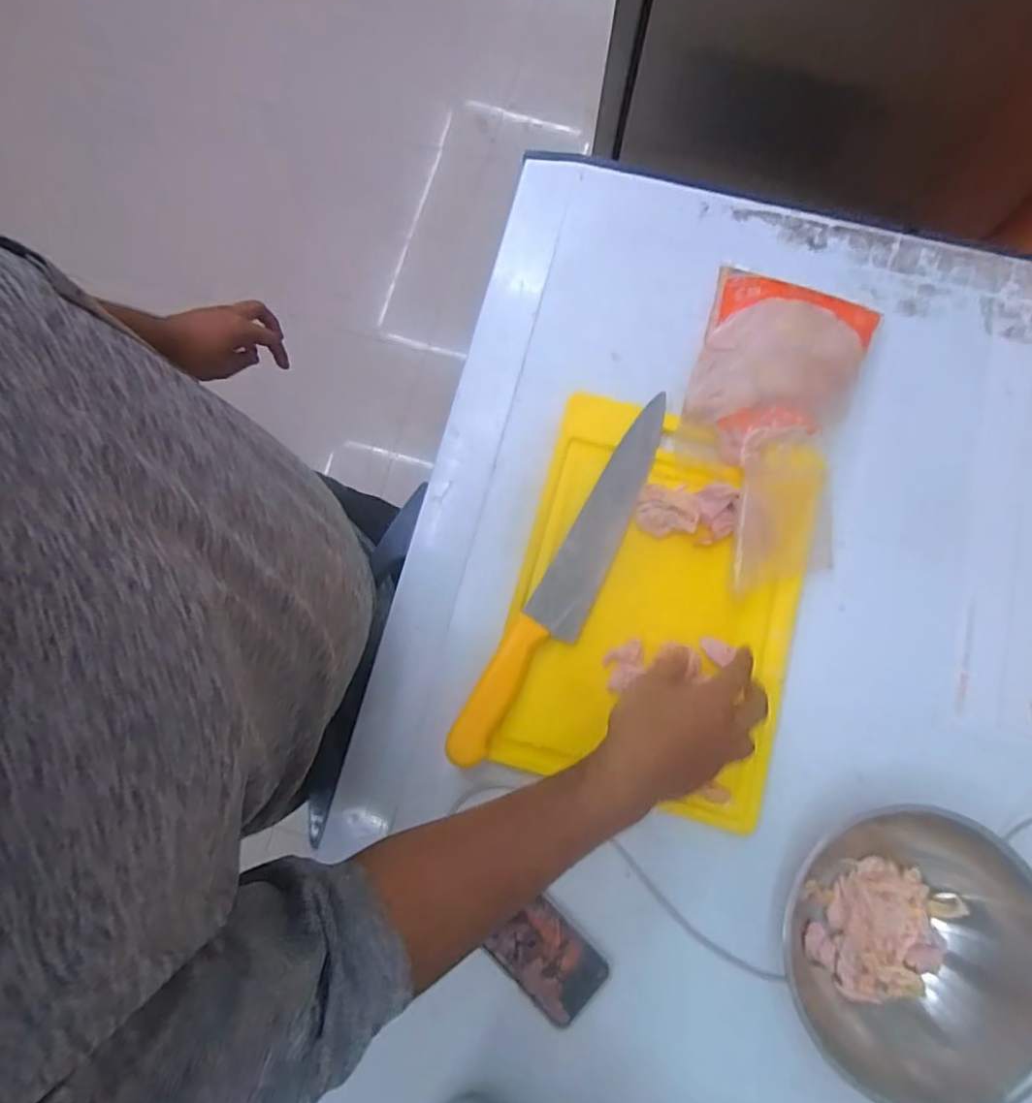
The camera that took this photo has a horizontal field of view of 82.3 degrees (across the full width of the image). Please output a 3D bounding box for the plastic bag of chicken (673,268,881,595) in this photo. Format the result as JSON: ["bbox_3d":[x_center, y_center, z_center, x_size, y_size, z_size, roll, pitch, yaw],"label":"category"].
[{"bbox_3d":[0.231,-0.122,0.527,0.149,0.078,0.301,15,80,3],"label":"plastic bag of chicken"}]

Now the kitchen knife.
[{"bbox_3d":[0.050,0.025,0.518,0.051,0.019,0.358,31,81,6],"label":"kitchen knife"}]

